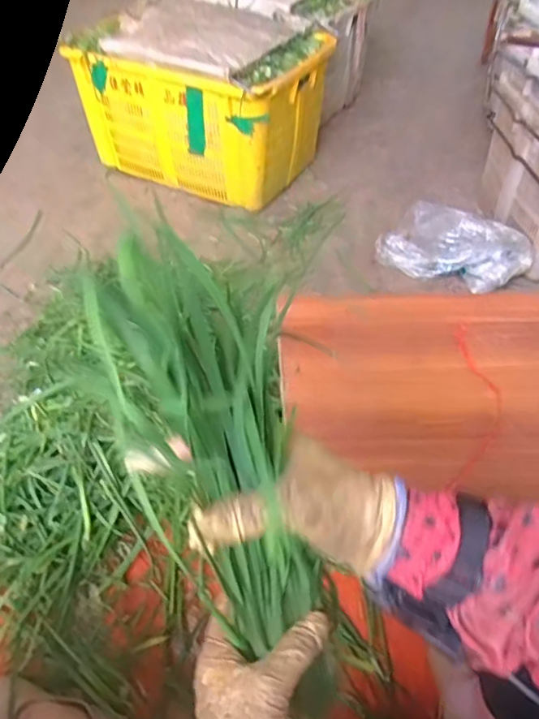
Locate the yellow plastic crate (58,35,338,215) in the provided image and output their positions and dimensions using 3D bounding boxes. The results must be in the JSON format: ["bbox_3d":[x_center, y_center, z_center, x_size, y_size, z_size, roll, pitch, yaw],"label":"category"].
[{"bbox_3d":[-0.181,-0.789,1.625,0.661,0.335,0.459,25,52,21],"label":"yellow plastic crate"}]

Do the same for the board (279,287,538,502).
[{"bbox_3d":[0.294,0.025,0.701,0.537,0.016,0.358,2,47,-3],"label":"board"}]

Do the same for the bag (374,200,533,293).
[{"bbox_3d":[0.447,-0.284,1.274,0.338,0.142,0.144,28,53,23],"label":"bag"}]

